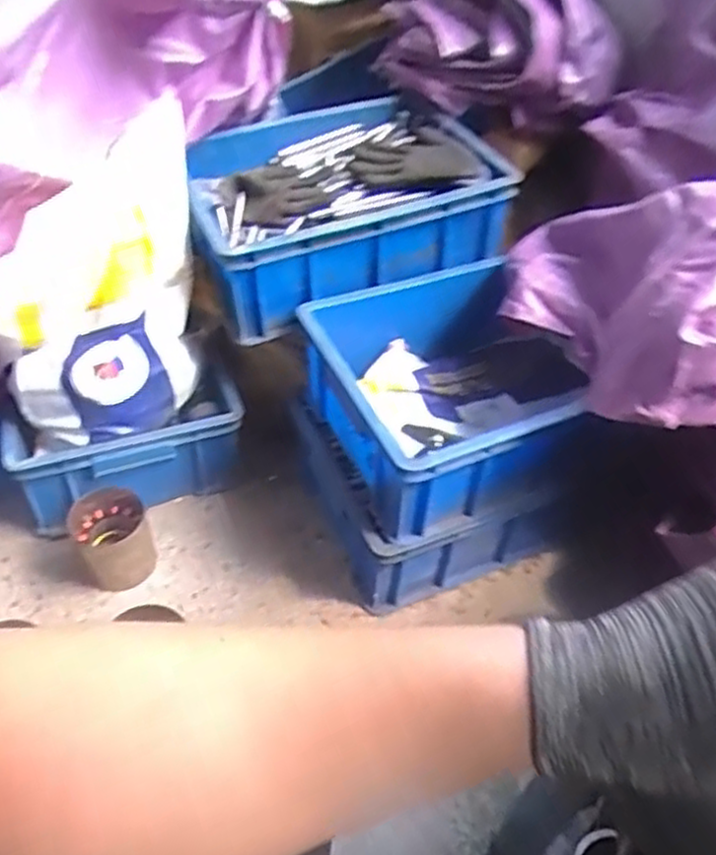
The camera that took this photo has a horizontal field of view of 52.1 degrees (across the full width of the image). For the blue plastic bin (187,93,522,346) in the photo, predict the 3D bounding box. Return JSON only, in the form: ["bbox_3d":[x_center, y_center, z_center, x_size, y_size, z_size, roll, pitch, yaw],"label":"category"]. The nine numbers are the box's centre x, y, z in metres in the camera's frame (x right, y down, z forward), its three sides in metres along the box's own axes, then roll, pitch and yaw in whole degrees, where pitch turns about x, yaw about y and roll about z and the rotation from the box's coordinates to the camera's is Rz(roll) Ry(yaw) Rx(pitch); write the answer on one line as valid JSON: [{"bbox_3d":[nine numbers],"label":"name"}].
[{"bbox_3d":[-0.039,-0.312,1.008,0.391,0.135,0.306,-17,50,-18],"label":"blue plastic bin"}]

